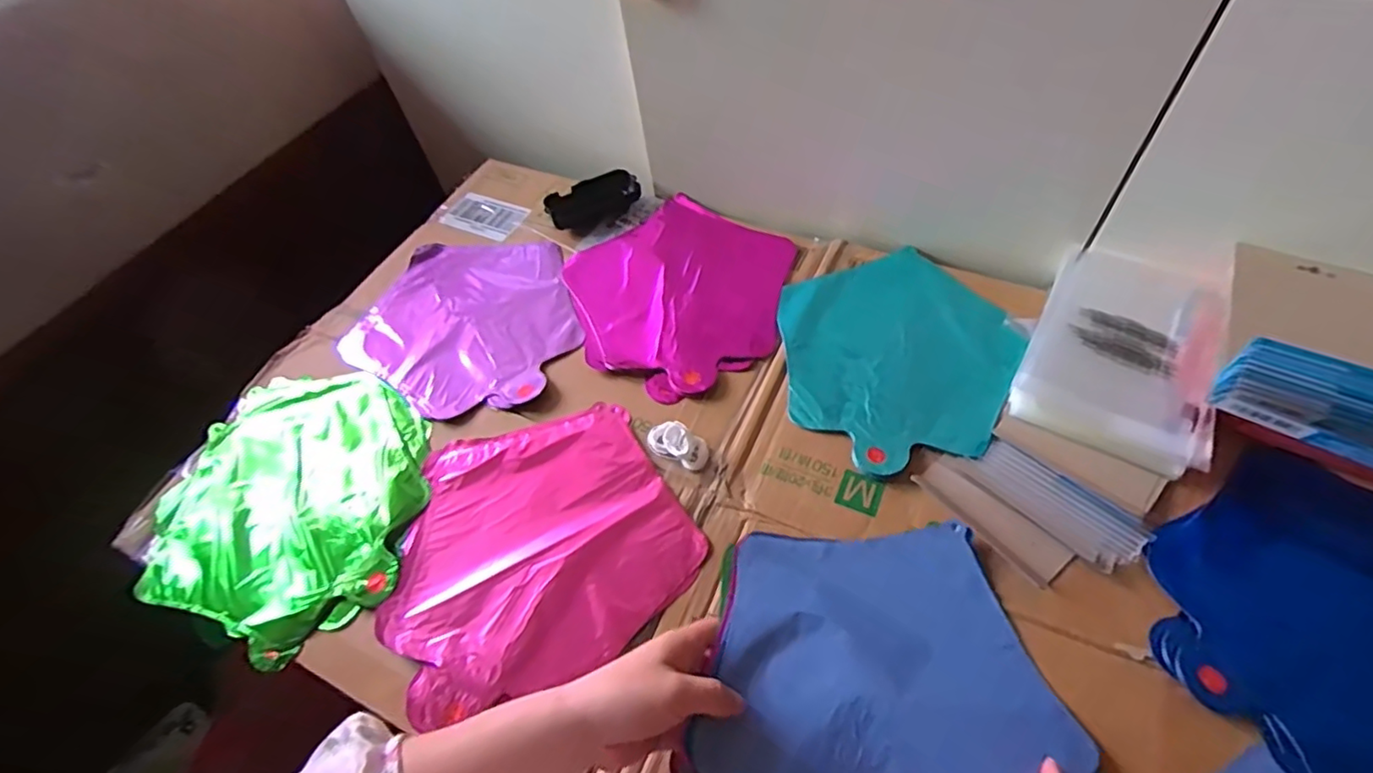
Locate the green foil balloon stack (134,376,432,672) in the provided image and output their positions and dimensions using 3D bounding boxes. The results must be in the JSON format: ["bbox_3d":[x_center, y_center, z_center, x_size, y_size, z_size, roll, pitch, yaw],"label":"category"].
[{"bbox_3d":[-0.336,0.097,0.545,0.245,0.023,0.229,17,58,17],"label":"green foil balloon stack"}]

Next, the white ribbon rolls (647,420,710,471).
[{"bbox_3d":[-0.008,0.047,0.520,0.054,0.021,0.028,19,59,18],"label":"white ribbon rolls"}]

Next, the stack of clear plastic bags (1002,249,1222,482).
[{"bbox_3d":[0.375,-0.035,0.532,0.135,0.039,0.214,26,61,21],"label":"stack of clear plastic bags"}]

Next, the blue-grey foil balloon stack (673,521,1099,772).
[{"bbox_3d":[0.124,0.206,0.403,0.232,0.044,0.230,-2,55,4],"label":"blue-grey foil balloon stack"}]

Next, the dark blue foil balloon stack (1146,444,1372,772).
[{"bbox_3d":[0.444,0.157,0.416,0.225,0.017,0.224,21,59,19],"label":"dark blue foil balloon stack"}]

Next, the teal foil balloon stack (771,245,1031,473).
[{"bbox_3d":[0.193,-0.035,0.568,0.202,0.009,0.243,-3,55,3],"label":"teal foil balloon stack"}]

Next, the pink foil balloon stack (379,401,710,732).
[{"bbox_3d":[-0.123,0.122,0.499,0.231,0.008,0.213,-23,56,-11],"label":"pink foil balloon stack"}]

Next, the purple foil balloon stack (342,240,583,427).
[{"bbox_3d":[-0.218,-0.074,0.640,0.236,0.009,0.219,20,59,18],"label":"purple foil balloon stack"}]

